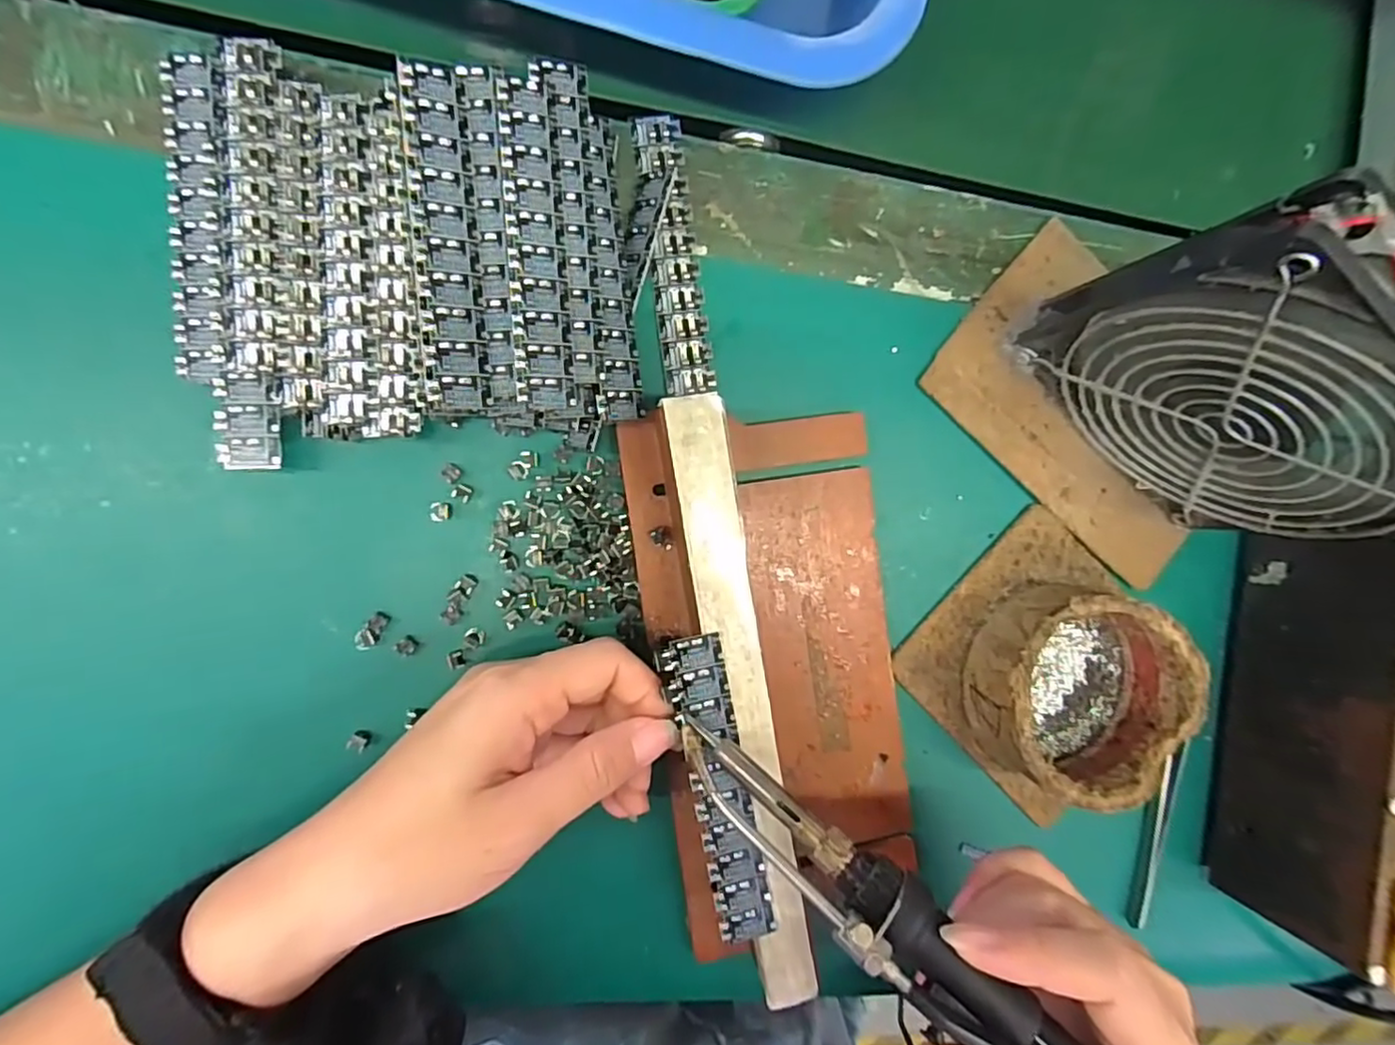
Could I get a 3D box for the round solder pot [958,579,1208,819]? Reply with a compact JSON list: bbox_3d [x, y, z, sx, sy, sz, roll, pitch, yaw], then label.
[{"bbox_3d":[0.156,0.069,0.268,0.081,0.040,0.078,0,92,-10],"label":"round solder pot"}]

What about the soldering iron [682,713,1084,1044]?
[{"bbox_3d":[0.074,0.130,0.181,0.200,0.018,0.022,37,85,18],"label":"soldering iron"}]

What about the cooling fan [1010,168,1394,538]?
[{"bbox_3d":[0.197,-0.038,0.226,0.132,0.128,0.027,42,85,-8],"label":"cooling fan"}]

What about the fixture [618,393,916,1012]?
[{"bbox_3d":[0.035,0.059,0.246,0.099,0.043,0.206,-8,93,-9],"label":"fixture"}]

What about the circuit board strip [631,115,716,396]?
[{"bbox_3d":[-0.009,-0.105,0.255,0.019,0.004,0.108,-8,93,-9],"label":"circuit board strip"}]

